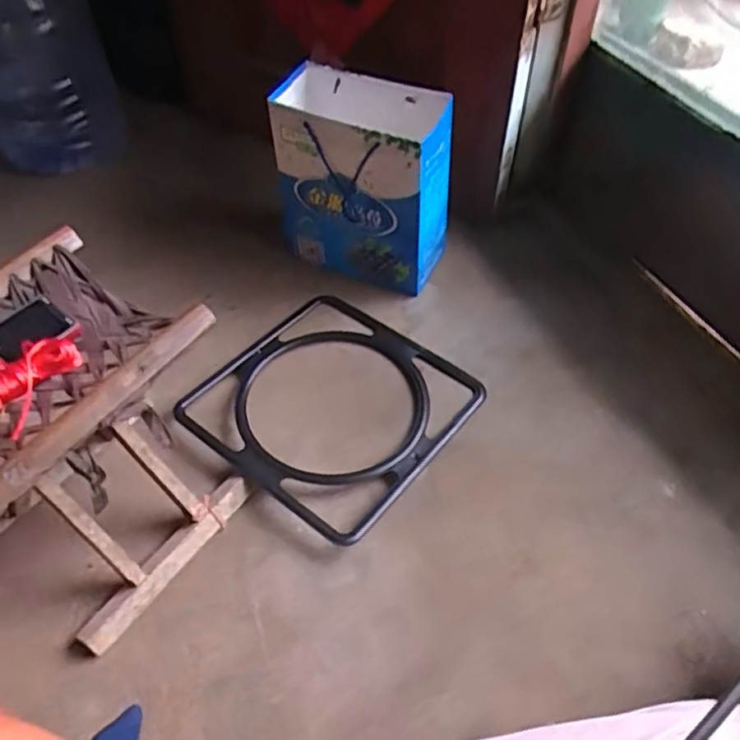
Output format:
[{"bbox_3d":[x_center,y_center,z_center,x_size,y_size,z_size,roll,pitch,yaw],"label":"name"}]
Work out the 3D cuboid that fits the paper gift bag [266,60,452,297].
[{"bbox_3d":[-0.015,-0.278,1.006,0.258,0.286,0.125,17,55,16],"label":"paper gift bag"}]

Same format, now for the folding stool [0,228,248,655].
[{"bbox_3d":[-0.313,0.083,0.714,0.233,0.326,0.274,28,59,23],"label":"folding stool"}]

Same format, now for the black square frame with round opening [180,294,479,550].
[{"bbox_3d":[-0.055,0.042,0.918,0.328,0.030,0.321,32,60,25],"label":"black square frame with round opening"}]

